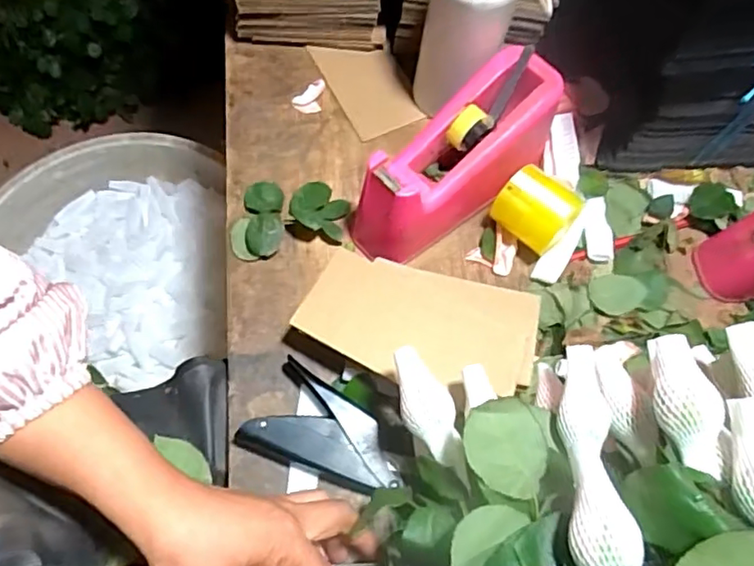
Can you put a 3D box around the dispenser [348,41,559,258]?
[{"bbox_3d":[0.070,-0.104,0.515,0.210,0.106,0.073,-43,75,-5],"label":"dispenser"}]

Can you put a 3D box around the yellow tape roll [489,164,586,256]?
[{"bbox_3d":[0.145,-0.069,0.532,0.064,0.058,0.060,38,70,13],"label":"yellow tape roll"}]

